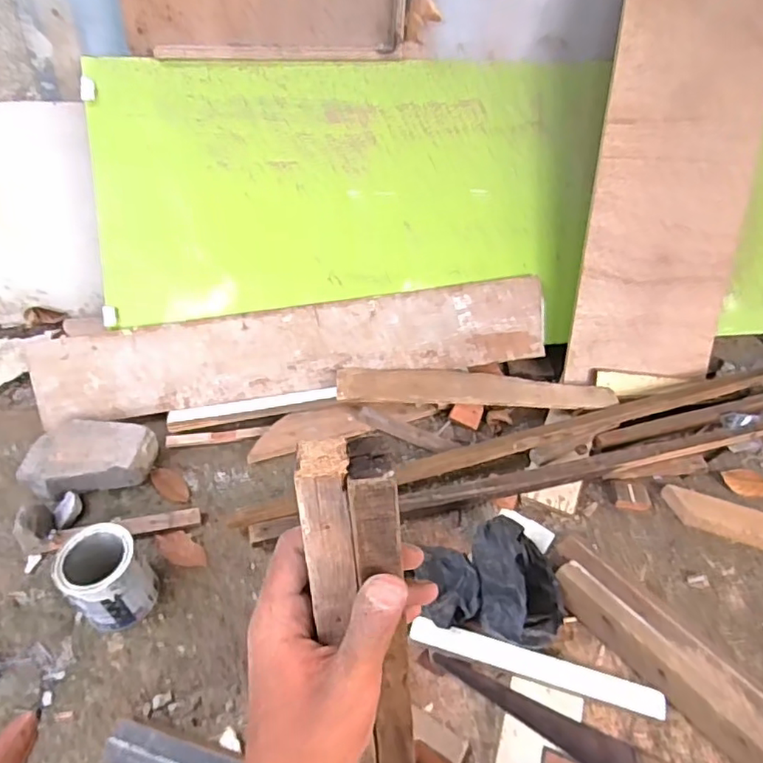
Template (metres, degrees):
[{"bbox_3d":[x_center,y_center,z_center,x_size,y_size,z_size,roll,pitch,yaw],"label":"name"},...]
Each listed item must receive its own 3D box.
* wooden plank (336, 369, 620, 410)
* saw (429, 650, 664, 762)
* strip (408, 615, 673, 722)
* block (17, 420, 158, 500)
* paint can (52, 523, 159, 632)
[{"bbox_3d":[0.190,0.013,1.188,0.550,0.028,0.074,3,45,-2],"label":"wooden plank"},{"bbox_3d":[0.265,0.480,0.800,0.413,0.017,0.078,25,49,20],"label":"saw"},{"bbox_3d":[0.219,0.409,0.848,0.353,0.014,0.038,14,58,11],"label":"strip"},{"bbox_3d":[-0.525,0.140,1.074,0.217,0.069,0.128,-4,46,-8],"label":"block"},{"bbox_3d":[-0.411,0.294,0.884,0.121,0.117,0.111,31,51,24],"label":"paint can"}]

